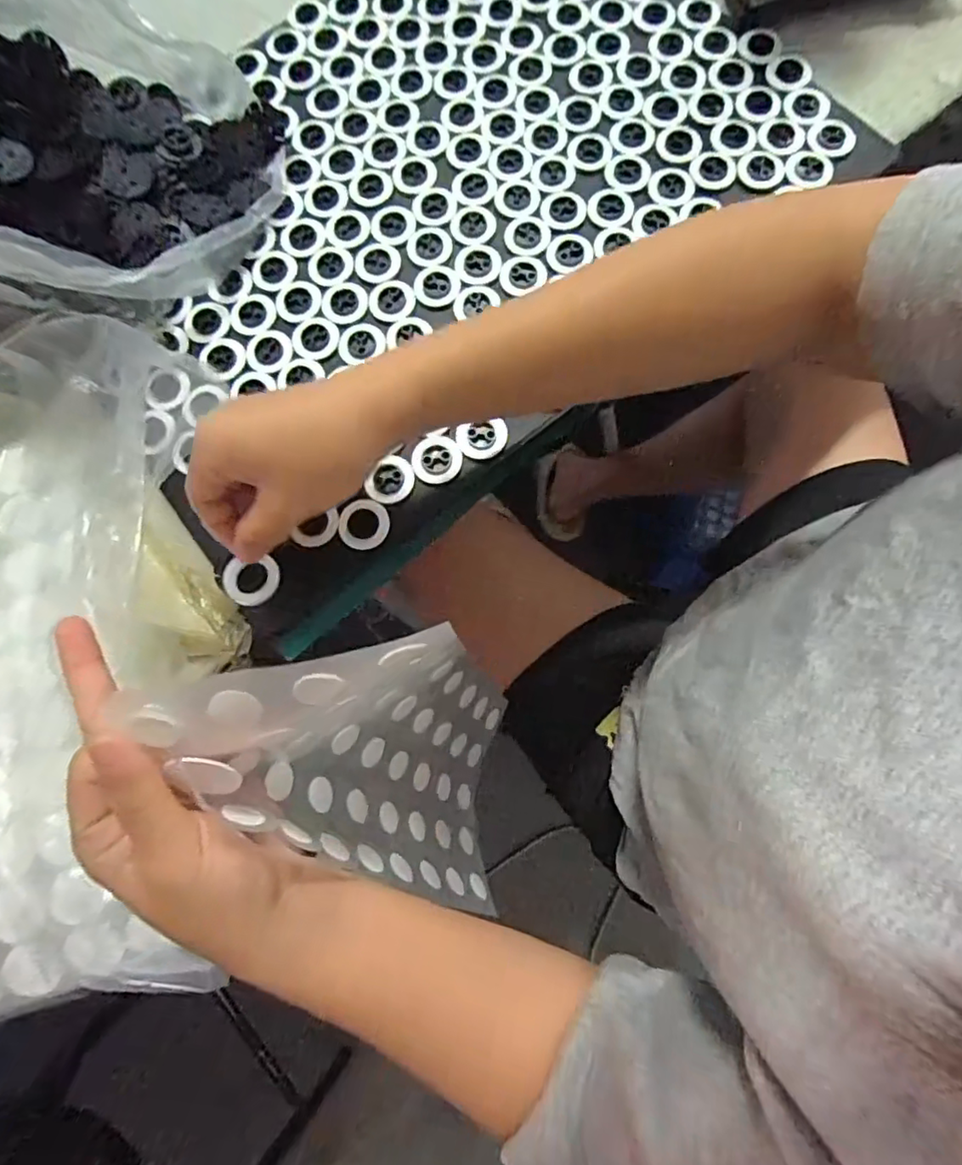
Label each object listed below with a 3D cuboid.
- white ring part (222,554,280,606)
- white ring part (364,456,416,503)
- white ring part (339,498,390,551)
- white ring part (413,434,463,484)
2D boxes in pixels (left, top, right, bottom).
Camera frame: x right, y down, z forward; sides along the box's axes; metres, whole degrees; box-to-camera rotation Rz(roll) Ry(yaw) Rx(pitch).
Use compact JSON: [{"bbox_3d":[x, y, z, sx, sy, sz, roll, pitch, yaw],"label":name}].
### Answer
[{"bbox_3d":[-0.117,0.000,0.298,0.005,0.028,0.024,21,110,44],"label":"white ring part"},{"bbox_3d":[-0.050,-0.058,0.324,0.024,0.004,0.027,22,79,5],"label":"white ring part"},{"bbox_3d":[-0.064,-0.032,0.319,0.026,0.004,0.028,13,78,3],"label":"white ring part"},{"bbox_3d":[-0.025,-0.069,0.327,0.027,0.004,0.027,12,78,3],"label":"white ring part"}]

